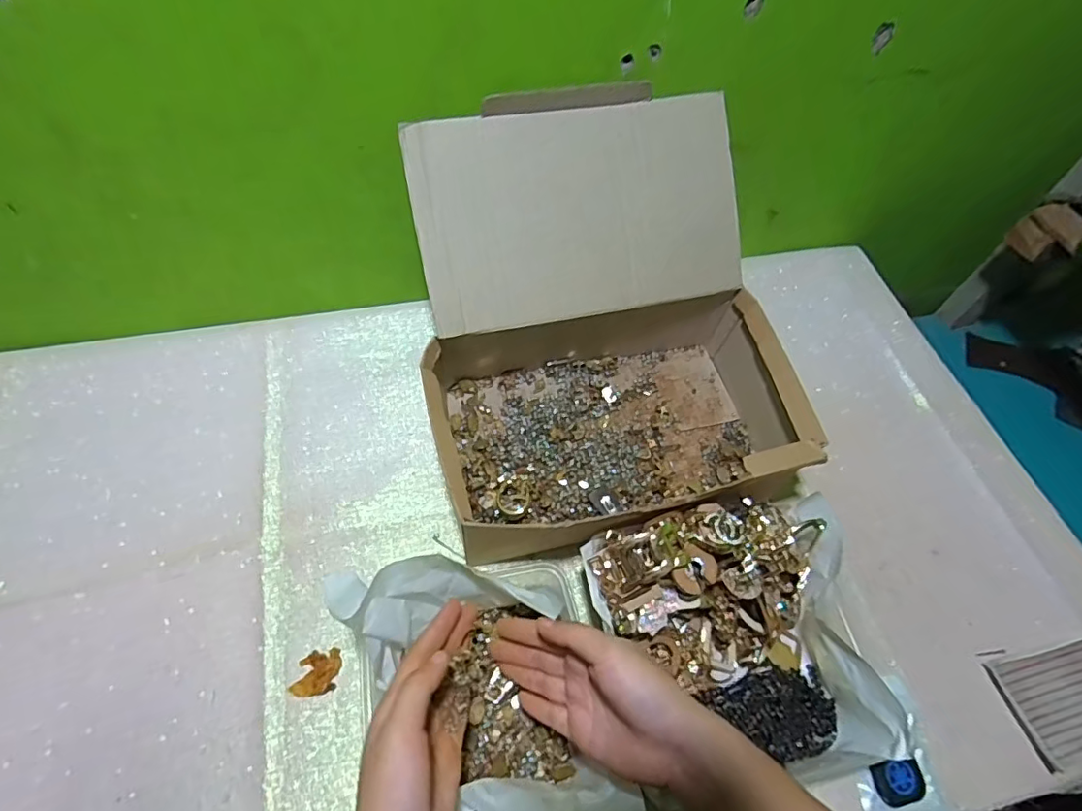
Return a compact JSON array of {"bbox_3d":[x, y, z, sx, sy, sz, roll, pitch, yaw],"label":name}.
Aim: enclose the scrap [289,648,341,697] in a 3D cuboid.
[{"bbox_3d":[-0.186,0.221,0.457,0.038,0.004,0.033,-6,59,-8],"label":"scrap"}]

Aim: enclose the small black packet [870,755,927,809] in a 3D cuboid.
[{"bbox_3d":[0.285,0.297,0.437,0.042,0.010,0.030,-8,59,-9],"label":"small black packet"}]

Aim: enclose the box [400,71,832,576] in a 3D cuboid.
[{"bbox_3d":[0.053,-0.076,0.529,0.337,0.223,0.344,-14,61,-13],"label":"box"}]

